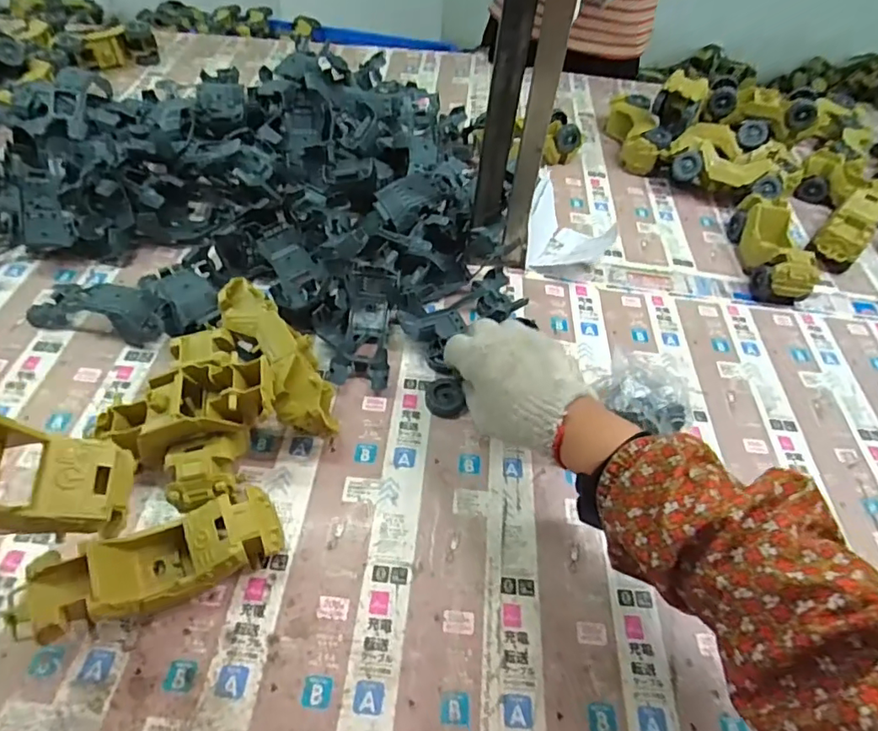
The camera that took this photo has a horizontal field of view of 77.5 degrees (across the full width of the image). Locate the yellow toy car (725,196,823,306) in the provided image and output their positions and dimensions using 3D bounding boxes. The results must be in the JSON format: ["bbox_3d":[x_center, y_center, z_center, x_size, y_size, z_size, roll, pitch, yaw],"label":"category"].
[{"bbox_3d":[0.407,-0.145,0.670,0.061,0.063,0.154,10,51,3],"label":"yellow toy car"}]

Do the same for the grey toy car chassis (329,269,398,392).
[{"bbox_3d":[-0.075,-0.038,0.564,0.053,0.041,0.127,4,51,-2],"label":"grey toy car chassis"}]

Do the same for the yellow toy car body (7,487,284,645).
[{"bbox_3d":[-0.198,0.142,0.392,0.162,0.062,0.057,-19,56,-19],"label":"yellow toy car body"}]

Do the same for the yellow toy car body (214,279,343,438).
[{"bbox_3d":[-0.144,-0.009,0.502,0.061,0.056,0.173,-28,73,-25],"label":"yellow toy car body"}]

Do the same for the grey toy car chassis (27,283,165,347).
[{"bbox_3d":[-0.346,-0.059,0.565,0.150,0.042,0.055,11,51,4],"label":"grey toy car chassis"}]

